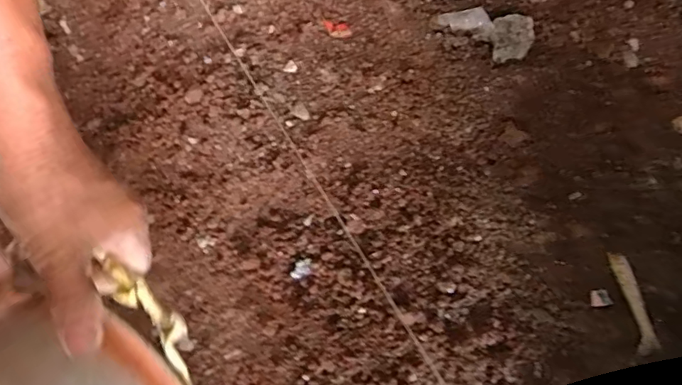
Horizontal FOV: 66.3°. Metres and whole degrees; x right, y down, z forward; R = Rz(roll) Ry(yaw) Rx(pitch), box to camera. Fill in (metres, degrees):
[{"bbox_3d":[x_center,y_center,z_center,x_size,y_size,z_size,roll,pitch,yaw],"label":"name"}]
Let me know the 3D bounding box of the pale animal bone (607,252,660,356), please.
[{"bbox_3d":[0.239,0.089,0.426,0.015,0.007,0.082,-13,76,-2],"label":"pale animal bone"}]

